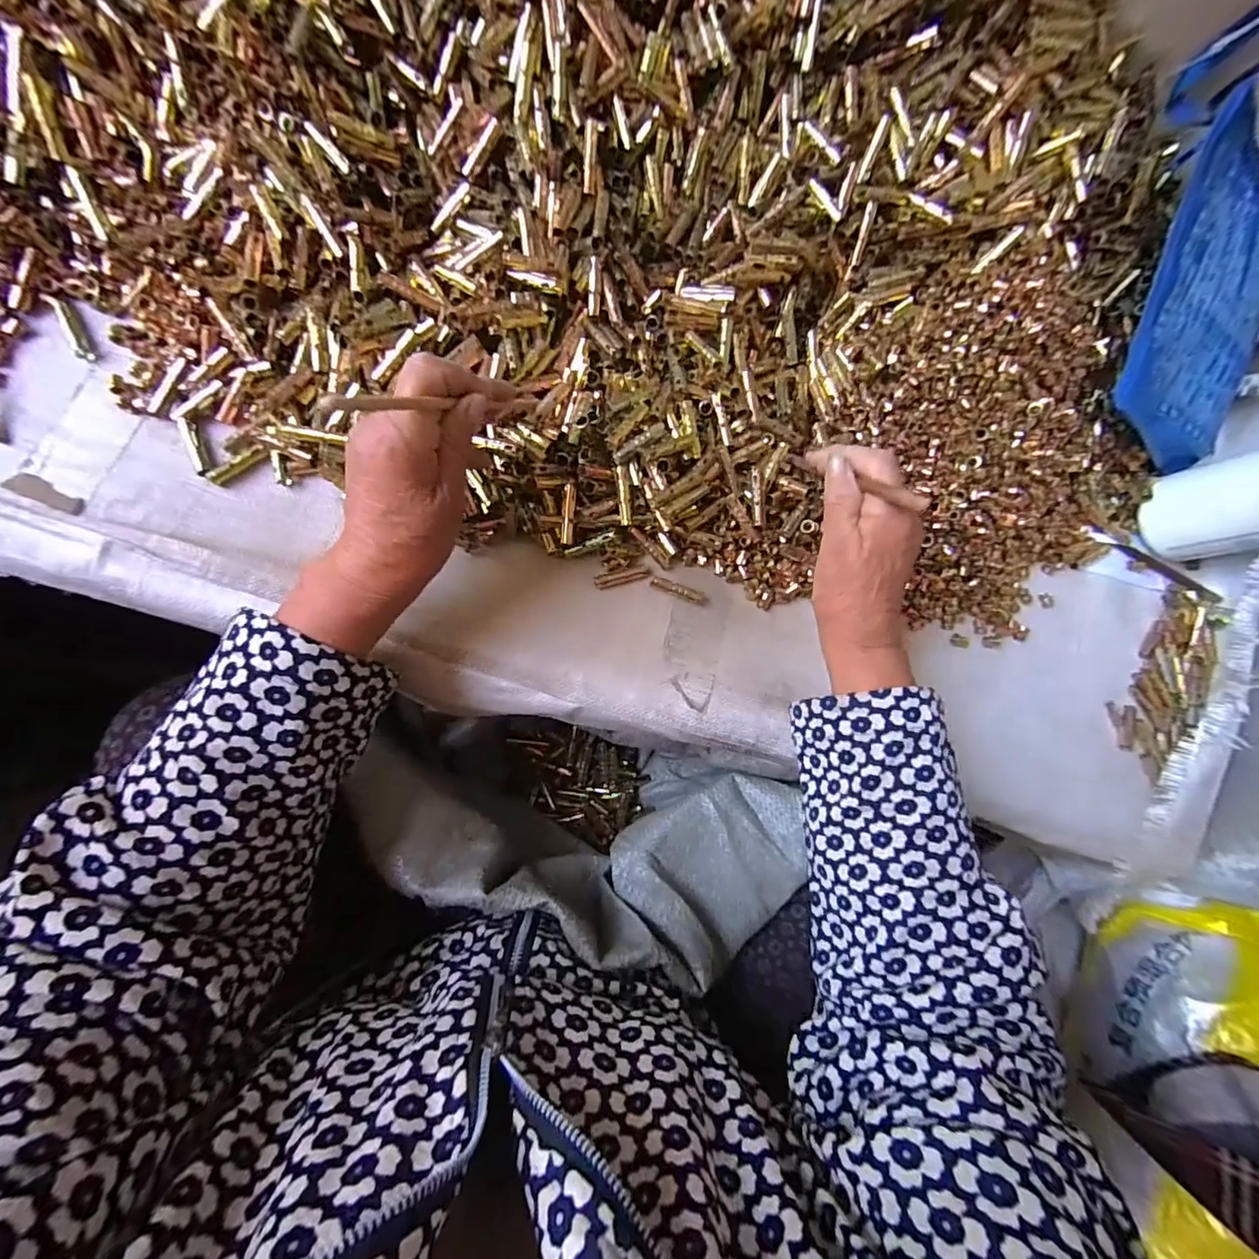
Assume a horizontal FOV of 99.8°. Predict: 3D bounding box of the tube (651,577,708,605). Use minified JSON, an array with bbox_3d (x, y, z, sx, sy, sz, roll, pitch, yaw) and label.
[{"bbox_3d":[0.036,-0.028,0.379,0.044,0.005,0.008,20,82,-2],"label":"tube"}]

